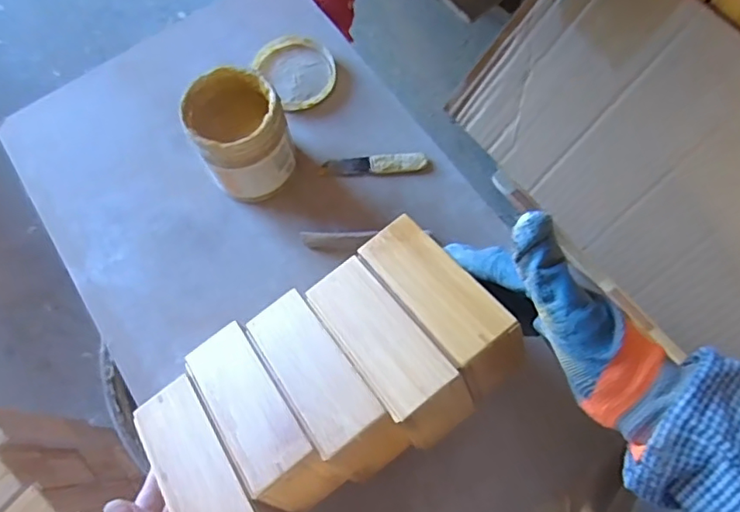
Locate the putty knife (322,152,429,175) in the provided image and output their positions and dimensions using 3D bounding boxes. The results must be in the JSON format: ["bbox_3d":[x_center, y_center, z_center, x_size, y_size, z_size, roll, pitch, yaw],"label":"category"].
[{"bbox_3d":[0.005,-0.090,0.551,0.099,0.011,0.019,-2,70,1],"label":"putty knife"}]

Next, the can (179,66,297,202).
[{"bbox_3d":[-0.116,-0.105,0.511,0.082,0.090,0.086,-23,71,-6],"label":"can"}]

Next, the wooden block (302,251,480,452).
[{"bbox_3d":[0.011,0.064,0.401,0.051,0.055,0.134,-35,63,-10],"label":"wooden block"}]

